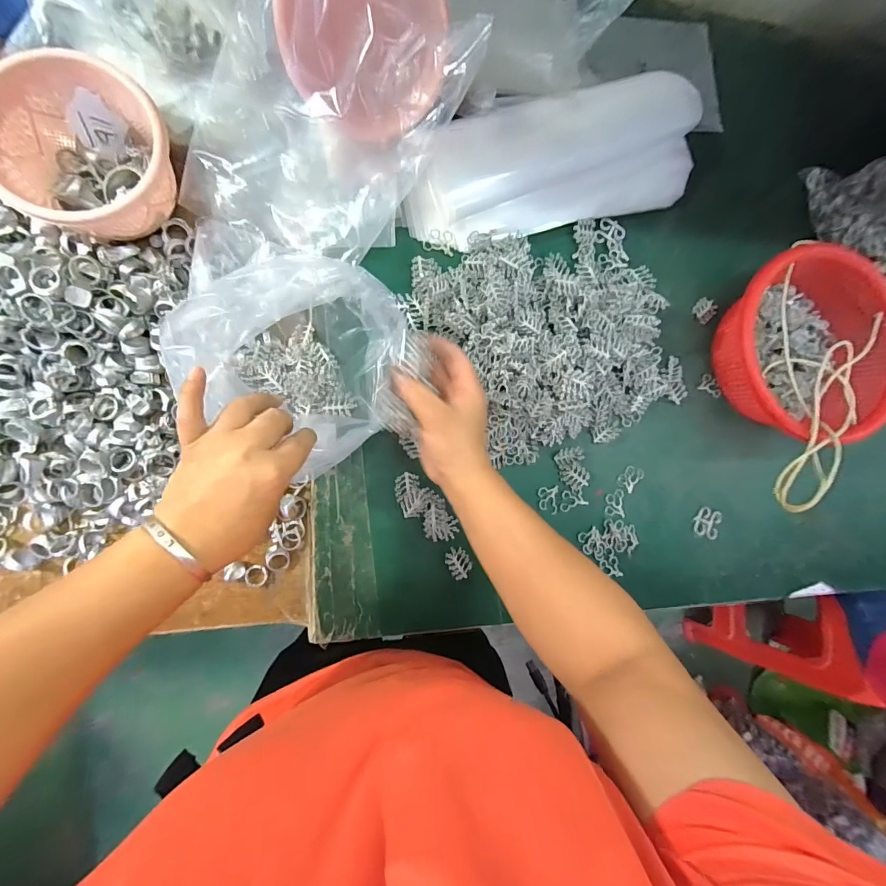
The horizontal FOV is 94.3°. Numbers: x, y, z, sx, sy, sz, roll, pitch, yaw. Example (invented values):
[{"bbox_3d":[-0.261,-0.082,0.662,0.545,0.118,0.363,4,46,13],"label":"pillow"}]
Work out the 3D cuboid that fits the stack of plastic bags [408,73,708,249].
[{"bbox_3d":[0.135,-0.323,0.478,0.368,0.055,0.120,-18,90,-10],"label":"stack of plastic bags"}]

